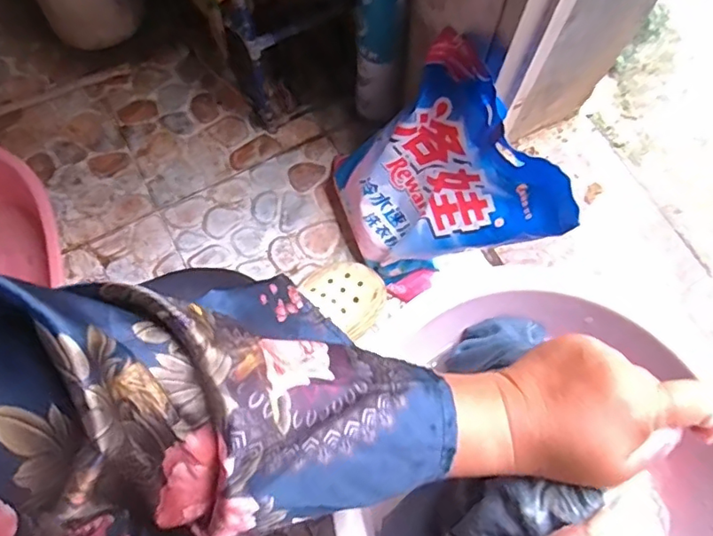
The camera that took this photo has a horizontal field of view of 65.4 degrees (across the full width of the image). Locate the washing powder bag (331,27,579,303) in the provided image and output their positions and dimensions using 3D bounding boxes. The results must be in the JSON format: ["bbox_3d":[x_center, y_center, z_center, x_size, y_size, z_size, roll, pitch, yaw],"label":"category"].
[{"bbox_3d":[0.096,-0.111,0.716,0.067,0.320,0.259,-11,75,-41],"label":"washing powder bag"}]

